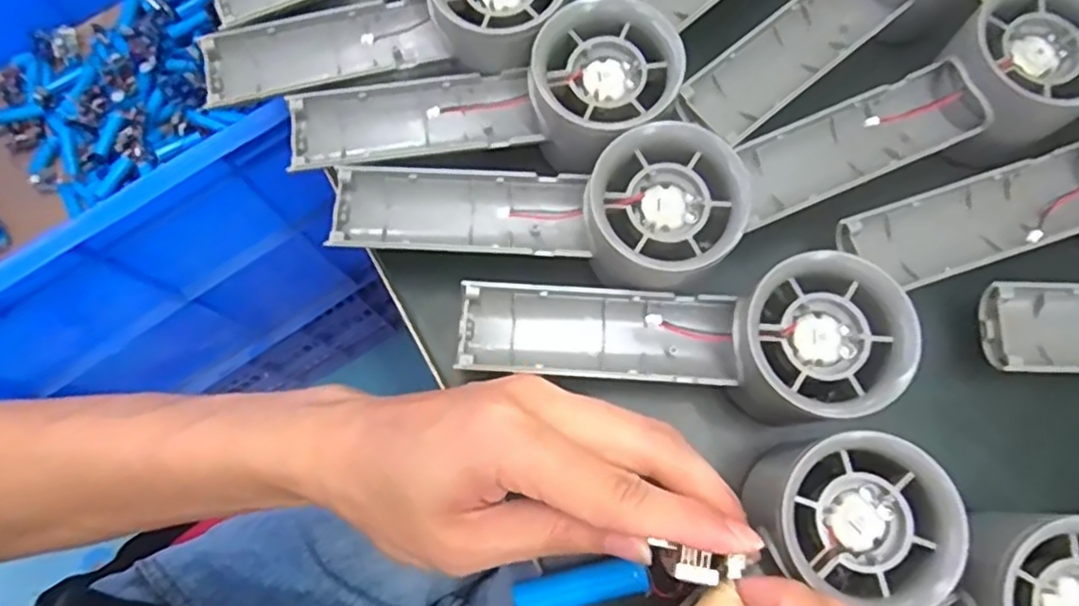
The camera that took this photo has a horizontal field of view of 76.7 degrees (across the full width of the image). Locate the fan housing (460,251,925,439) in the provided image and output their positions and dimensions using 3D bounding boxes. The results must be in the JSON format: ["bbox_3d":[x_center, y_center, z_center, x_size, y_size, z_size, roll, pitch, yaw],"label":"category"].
[{"bbox_3d":[0.049,0.014,0.259,0.159,0.034,0.055,2,76,15],"label":"fan housing"}]

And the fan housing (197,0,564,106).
[{"bbox_3d":[-0.065,-0.115,0.290,0.158,0.029,0.054,-14,76,11],"label":"fan housing"}]

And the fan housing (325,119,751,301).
[{"bbox_3d":[-0.004,-0.032,0.259,0.153,0.031,0.057,-3,76,0],"label":"fan housing"}]

